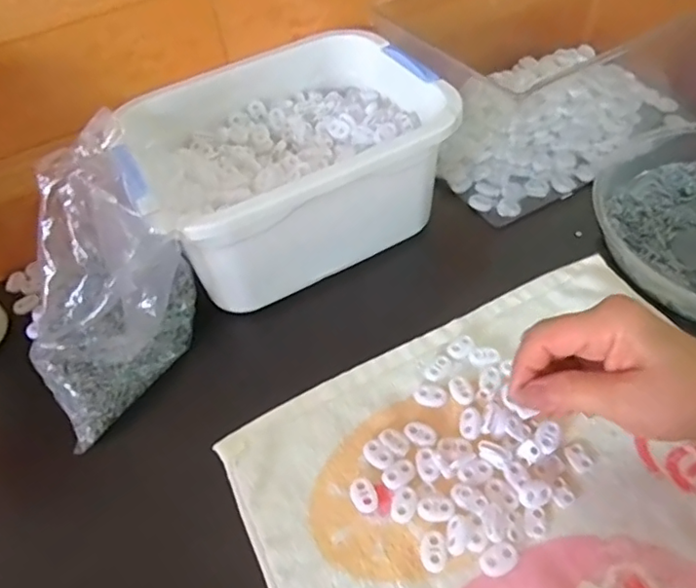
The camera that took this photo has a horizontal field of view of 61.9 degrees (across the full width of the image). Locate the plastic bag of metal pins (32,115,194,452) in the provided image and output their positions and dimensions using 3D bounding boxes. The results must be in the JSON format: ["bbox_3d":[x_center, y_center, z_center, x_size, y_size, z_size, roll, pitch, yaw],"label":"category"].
[{"bbox_3d":[-0.178,-0.009,0.408,0.130,0.146,0.105,-38,56,-23],"label":"plastic bag of metal pins"}]

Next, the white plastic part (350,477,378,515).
[{"bbox_3d":[0.010,0.127,0.366,0.015,0.004,0.022,-21,51,-11],"label":"white plastic part"}]

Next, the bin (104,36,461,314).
[{"bbox_3d":[-0.052,-0.104,0.491,0.242,0.116,0.187,-29,53,-17],"label":"bin"}]

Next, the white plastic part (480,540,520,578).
[{"bbox_3d":[0.087,0.153,0.333,0.022,0.006,0.015,-28,52,-16],"label":"white plastic part"}]

